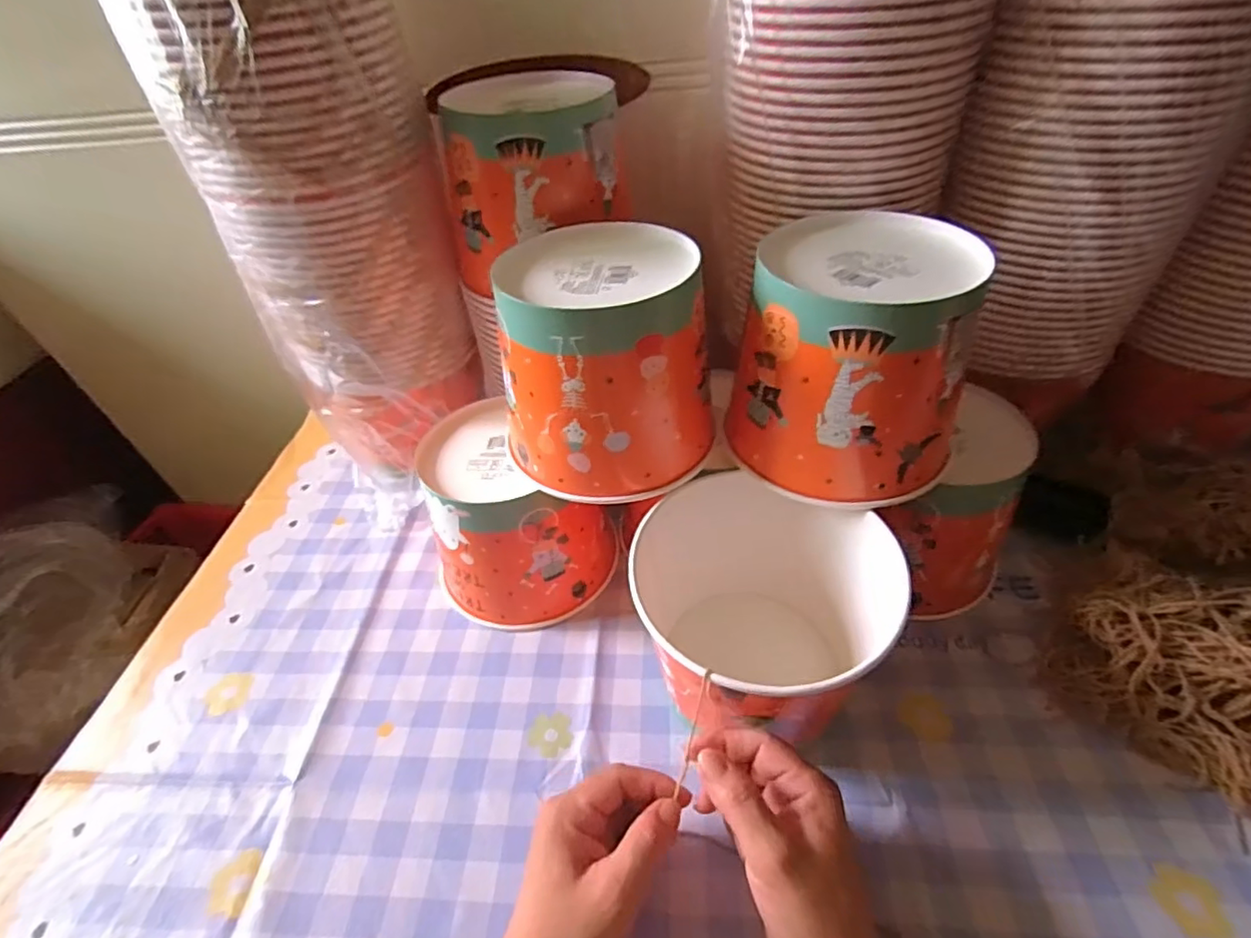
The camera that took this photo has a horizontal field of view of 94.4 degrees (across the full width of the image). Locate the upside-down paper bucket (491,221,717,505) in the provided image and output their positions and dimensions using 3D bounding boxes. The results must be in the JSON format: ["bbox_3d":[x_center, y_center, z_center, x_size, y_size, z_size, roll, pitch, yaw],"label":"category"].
[{"bbox_3d":[-0.014,-0.073,0.397,0.142,0.131,0.135,-9,44,-1],"label":"upside-down paper bucket"}]

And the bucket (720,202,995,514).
[{"bbox_3d":[0.147,-0.070,0.371,0.139,0.135,0.130,22,51,27],"label":"bucket"}]

